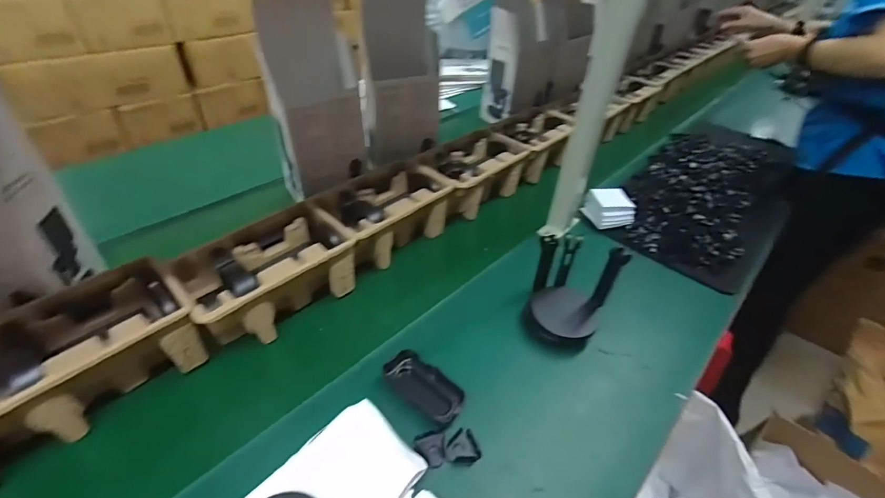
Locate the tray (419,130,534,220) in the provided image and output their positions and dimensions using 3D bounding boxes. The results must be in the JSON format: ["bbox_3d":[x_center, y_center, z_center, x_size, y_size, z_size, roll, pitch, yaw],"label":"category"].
[{"bbox_3d":[0.060,-0.157,0.861,0.144,0.103,0.237,33,47,32],"label":"tray"}]

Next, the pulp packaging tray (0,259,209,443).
[{"bbox_3d":[-0.425,0.125,0.487,0.140,0.097,0.223,33,47,32],"label":"pulp packaging tray"}]

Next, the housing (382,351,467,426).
[{"bbox_3d":[-0.022,0.178,0.522,0.106,0.029,0.051,30,45,29],"label":"housing"}]

